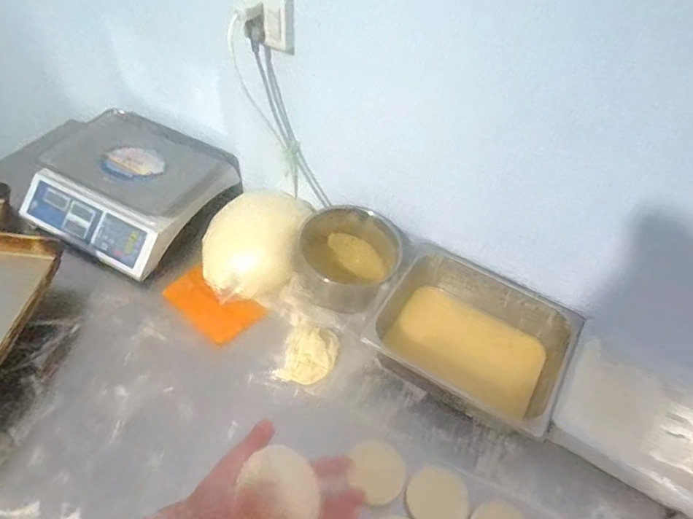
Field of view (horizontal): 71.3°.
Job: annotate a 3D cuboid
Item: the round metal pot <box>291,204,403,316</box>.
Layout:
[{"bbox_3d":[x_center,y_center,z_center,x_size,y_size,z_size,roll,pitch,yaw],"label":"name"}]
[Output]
[{"bbox_3d":[0.000,0.004,0.953,0.190,0.109,0.198,2,51,-3],"label":"round metal pot"}]

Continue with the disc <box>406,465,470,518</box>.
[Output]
[{"bbox_3d":[0.142,0.370,0.746,0.090,0.008,0.094,2,51,-3],"label":"disc"}]

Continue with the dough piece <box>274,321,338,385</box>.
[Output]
[{"bbox_3d":[-0.068,0.170,0.876,0.100,0.026,0.113,12,51,5],"label":"dough piece"}]

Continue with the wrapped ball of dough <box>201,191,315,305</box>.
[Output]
[{"bbox_3d":[-0.192,-0.032,0.967,0.197,0.092,0.223,8,50,2],"label":"wrapped ball of dough"}]

